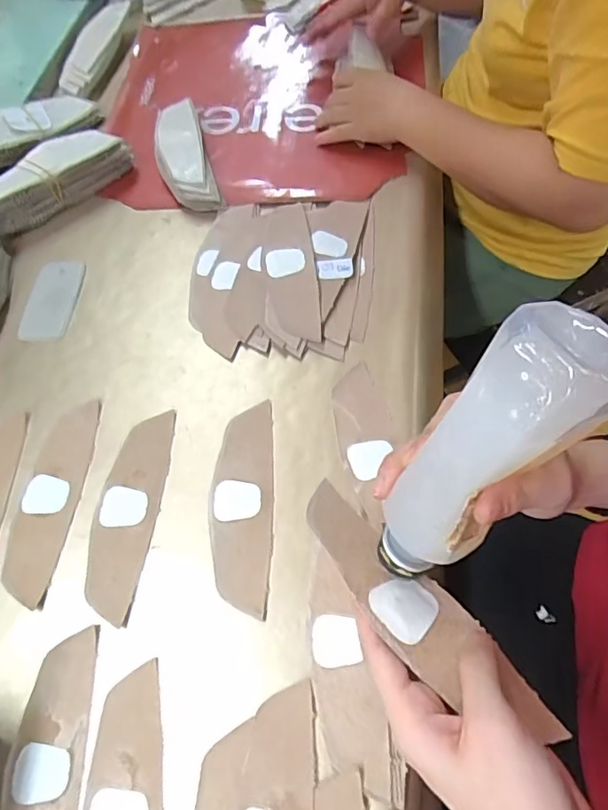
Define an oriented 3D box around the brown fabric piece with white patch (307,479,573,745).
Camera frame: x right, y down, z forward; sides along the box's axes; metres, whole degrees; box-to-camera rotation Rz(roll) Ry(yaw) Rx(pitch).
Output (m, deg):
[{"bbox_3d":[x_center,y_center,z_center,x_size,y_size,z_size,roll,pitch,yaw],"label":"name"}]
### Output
[{"bbox_3d":[0.060,0.111,0.287,0.048,0.006,0.173,-21,54,-43],"label":"brown fabric piece with white patch"}]

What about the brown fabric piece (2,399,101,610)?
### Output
[{"bbox_3d":[-0.219,0.077,0.448,0.048,0.004,0.172,2,62,5],"label":"brown fabric piece"}]

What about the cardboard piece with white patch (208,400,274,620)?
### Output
[{"bbox_3d":[-0.052,0.078,0.433,0.051,0.004,0.174,-2,62,3],"label":"cardboard piece with white patch"}]

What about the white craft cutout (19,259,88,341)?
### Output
[{"bbox_3d":[-0.265,-0.113,0.550,0.058,0.006,0.101,-4,64,9],"label":"white craft cutout"}]

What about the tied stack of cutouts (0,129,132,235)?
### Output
[{"bbox_3d":[-0.294,-0.261,0.604,0.191,0.050,0.055,-37,66,-15],"label":"tied stack of cutouts"}]

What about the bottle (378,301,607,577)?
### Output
[{"bbox_3d":[0.080,0.028,0.242,0.044,0.157,0.048,-21,58,-43],"label":"bottle"}]

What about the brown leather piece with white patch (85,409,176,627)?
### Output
[{"bbox_3d":[-0.149,0.086,0.439,0.053,0.005,0.172,3,62,5],"label":"brown leather piece with white patch"}]

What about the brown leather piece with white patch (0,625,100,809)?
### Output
[{"bbox_3d":[-0.178,0.251,0.355,0.052,0.004,0.173,-2,64,4],"label":"brown leather piece with white patch"}]

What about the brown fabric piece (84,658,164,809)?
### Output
[{"bbox_3d":[-0.119,0.266,0.344,0.051,0.004,0.159,-5,63,-1],"label":"brown fabric piece"}]

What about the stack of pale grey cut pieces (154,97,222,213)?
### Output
[{"bbox_3d":[-0.146,-0.301,0.626,0.059,0.036,0.185,-16,62,-5],"label":"stack of pale grey cut pieces"}]

